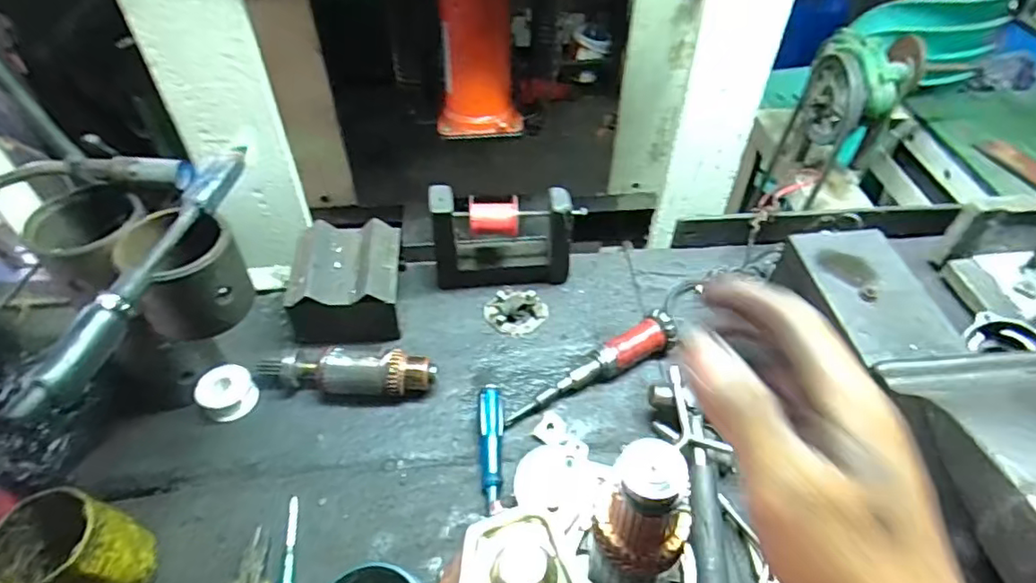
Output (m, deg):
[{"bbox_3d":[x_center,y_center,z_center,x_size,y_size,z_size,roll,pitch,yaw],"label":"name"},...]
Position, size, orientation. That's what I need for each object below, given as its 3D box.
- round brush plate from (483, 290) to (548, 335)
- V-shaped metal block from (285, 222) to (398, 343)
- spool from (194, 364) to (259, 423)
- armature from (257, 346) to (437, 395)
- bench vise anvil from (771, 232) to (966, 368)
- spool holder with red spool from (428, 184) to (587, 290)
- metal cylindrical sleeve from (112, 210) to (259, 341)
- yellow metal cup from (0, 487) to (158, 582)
[{"bbox_3d":[-0.002,0.020,0.724,0.067,0.020,0.066,0,47,0],"label":"round brush plate"},{"bbox_3d":[-0.195,-0.004,0.691,0.116,0.091,0.135,0,47,0],"label":"V-shaped metal block"},{"bbox_3d":[-0.309,0.109,0.630,0.056,0.037,0.046,-36,57,-29],"label":"spool"},{"bbox_3d":[-0.182,0.089,0.635,0.182,0.050,0.042,2,47,2],"label":"armature"},{"bbox_3d":[0.333,0.017,0.581,0.117,0.061,0.172,-4,47,-4],"label":"bench vise anvil"},{"bbox_3d":[-0.015,-0.052,0.708,0.171,0.147,0.048,4,47,3],"label":"spool holder with red spool"},{"bbox_3d":[-0.279,-0.017,0.506,0.084,0.079,0.087,0,47,0],"label":"metal cylindrical sleeve"},{"bbox_3d":[-0.360,0.217,0.487,0.076,0.114,0.078,0,47,0],"label":"yellow metal cup"}]

